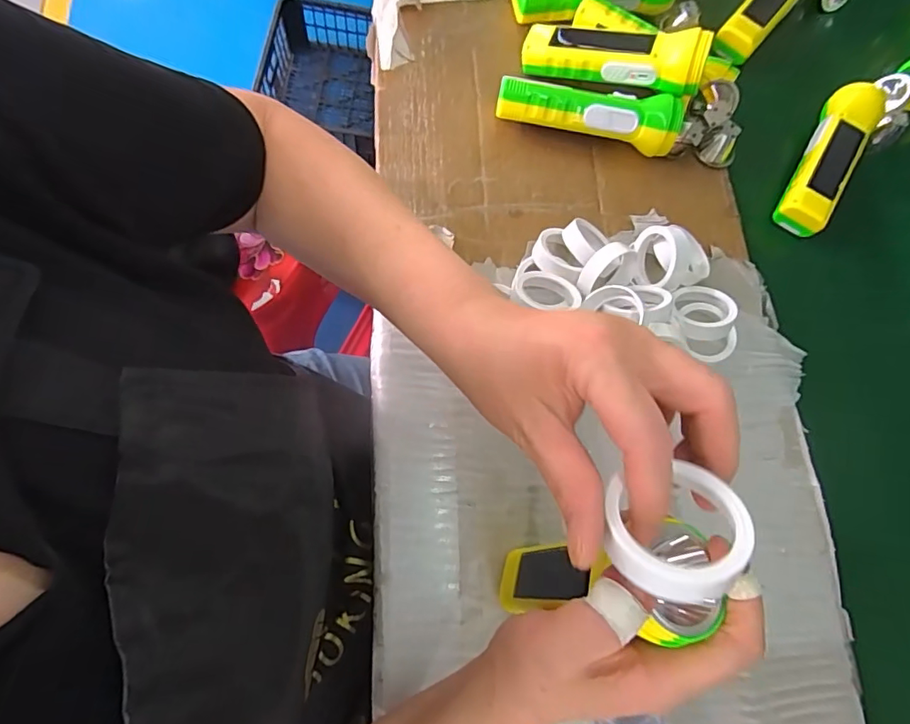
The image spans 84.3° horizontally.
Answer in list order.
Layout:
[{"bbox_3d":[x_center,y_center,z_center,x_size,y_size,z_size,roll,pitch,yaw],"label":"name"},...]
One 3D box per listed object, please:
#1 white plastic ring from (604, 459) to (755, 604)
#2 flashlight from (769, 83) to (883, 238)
[{"bbox_3d":[0.083,0.061,0.189,0.050,0.017,0.050,1,41,22],"label":"white plastic ring"},{"bbox_3d":[0.349,-0.190,0.469,0.048,0.041,0.150,31,74,8],"label":"flashlight"}]

